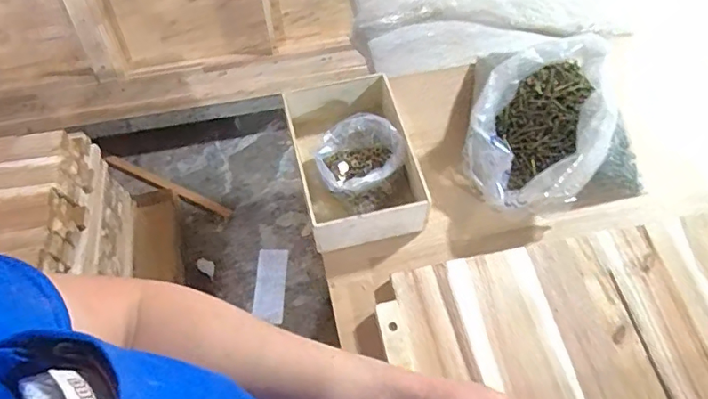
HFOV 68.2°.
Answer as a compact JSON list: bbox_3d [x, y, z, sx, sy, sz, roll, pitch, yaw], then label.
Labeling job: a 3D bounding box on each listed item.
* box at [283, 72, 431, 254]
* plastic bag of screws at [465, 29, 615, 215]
[{"bbox_3d":[-0.001,-0.049,0.648,0.135,0.073,0.210,-13,63,-6],"label":"box"},{"bbox_3d":[0.220,-0.089,0.631,0.155,0.104,0.213,10,63,6],"label":"plastic bag of screws"}]

